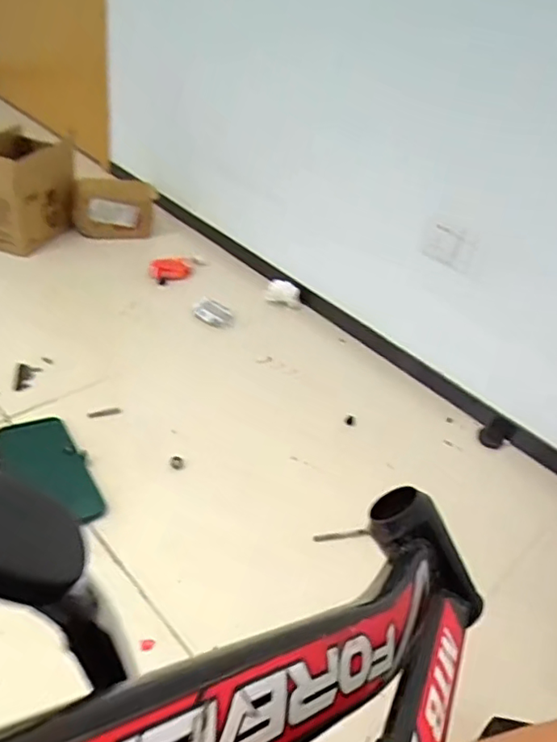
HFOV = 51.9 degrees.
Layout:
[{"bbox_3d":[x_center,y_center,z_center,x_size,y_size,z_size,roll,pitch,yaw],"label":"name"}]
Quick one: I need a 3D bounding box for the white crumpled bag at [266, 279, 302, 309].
[{"bbox_3d":[0.014,-0.204,1.508,0.101,0.045,0.051,23,40,14],"label":"white crumpled bag"}]

